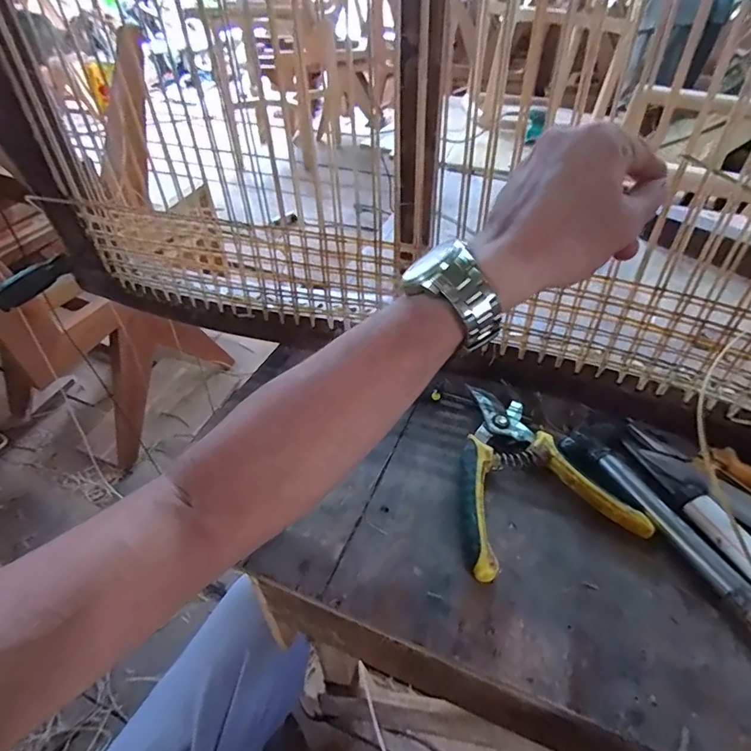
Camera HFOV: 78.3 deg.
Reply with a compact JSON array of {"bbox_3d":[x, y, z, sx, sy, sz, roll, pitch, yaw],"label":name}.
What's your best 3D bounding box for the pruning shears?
[{"bbox_3d":[0.116,0.072,0.382,0.134,0.019,0.162,-11,45,-10],"label":"pruning shears"}]

